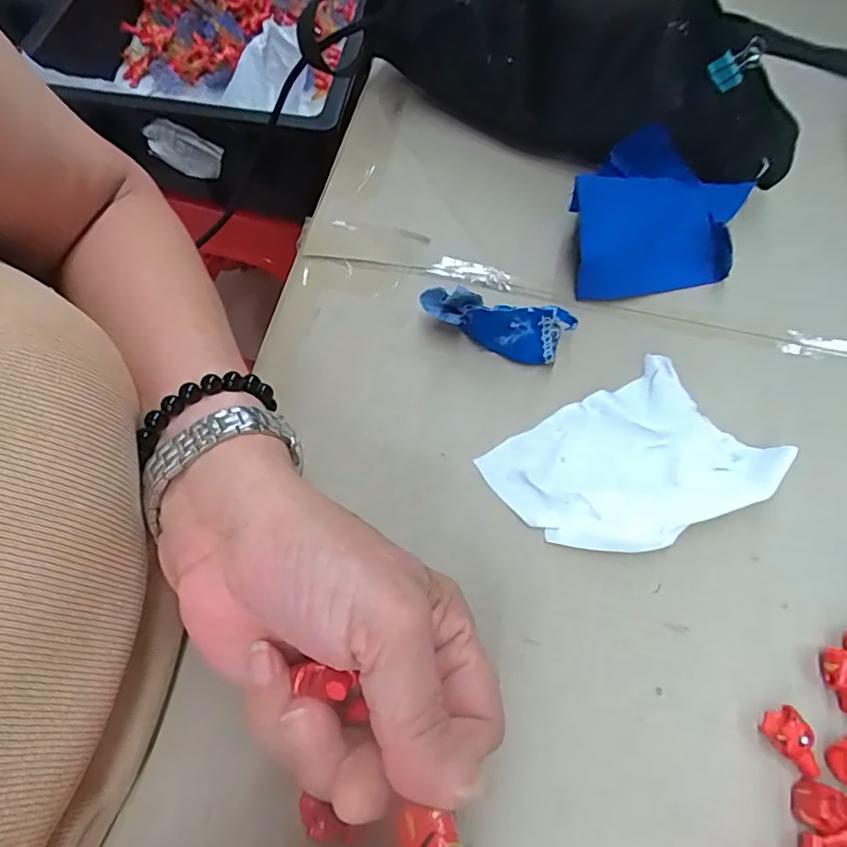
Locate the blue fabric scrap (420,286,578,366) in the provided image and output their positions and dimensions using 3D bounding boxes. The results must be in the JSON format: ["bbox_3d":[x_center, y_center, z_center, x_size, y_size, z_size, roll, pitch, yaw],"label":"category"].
[{"bbox_3d":[0.040,-0.052,0.299,0.081,0.030,0.023,7,65,1],"label":"blue fabric scrap"}]

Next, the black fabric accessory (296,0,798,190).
[{"bbox_3d":[0.082,-0.236,0.353,0.324,0.103,0.077,22,66,8],"label":"black fabric accessory"}]

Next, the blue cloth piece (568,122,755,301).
[{"bbox_3d":[0.139,-0.121,0.330,0.104,0.043,0.108,17,65,5],"label":"blue cloth piece"}]

